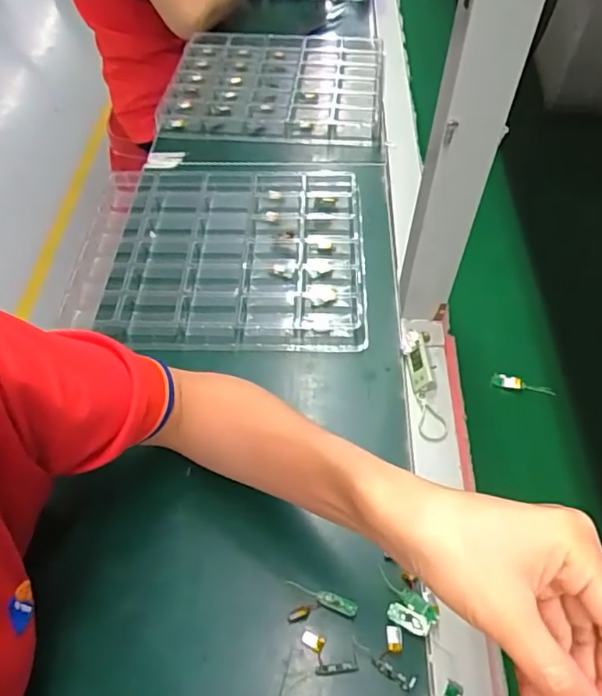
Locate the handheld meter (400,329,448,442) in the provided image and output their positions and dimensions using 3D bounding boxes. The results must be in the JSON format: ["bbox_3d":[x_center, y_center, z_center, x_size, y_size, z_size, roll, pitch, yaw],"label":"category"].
[{"bbox_3d":[0.110,0.026,0.500,0.024,0.020,0.108,-6,53,-2],"label":"handheld meter"}]

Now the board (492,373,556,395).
[{"bbox_3d":[0.208,0.036,0.524,0.056,0.012,0.011,11,54,10],"label":"board"}]

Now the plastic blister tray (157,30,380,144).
[{"bbox_3d":[-0.033,-0.375,0.798,0.289,0.030,0.234,3,53,4],"label":"plastic blister tray"}]

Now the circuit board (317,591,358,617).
[{"bbox_3d":[0.026,0.180,0.395,0.029,0.004,0.011,17,56,14],"label":"circuit board"}]

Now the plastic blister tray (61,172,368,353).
[{"bbox_3d":[-0.084,-0.103,0.601,0.293,0.025,0.245,0,53,1],"label":"plastic blister tray"}]

